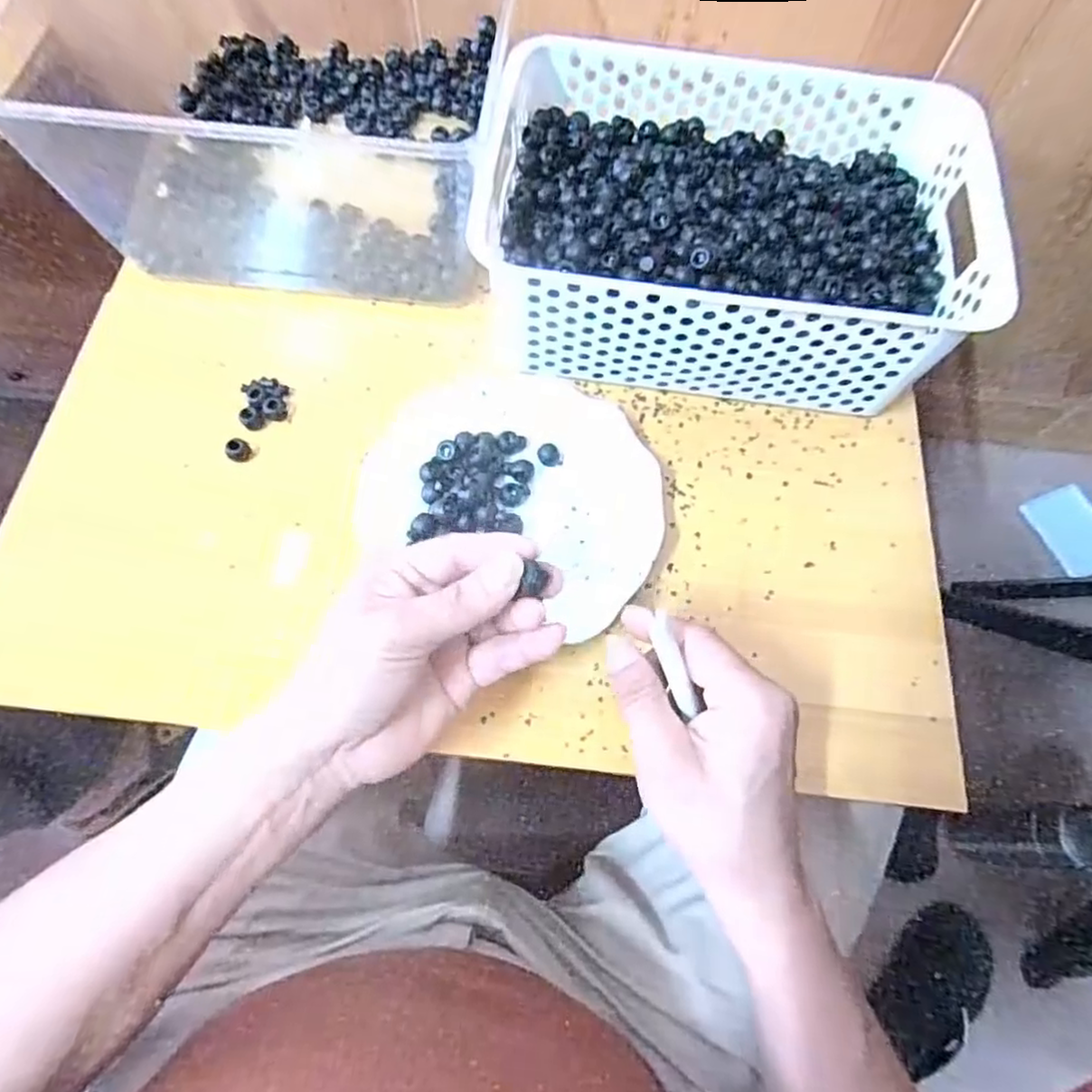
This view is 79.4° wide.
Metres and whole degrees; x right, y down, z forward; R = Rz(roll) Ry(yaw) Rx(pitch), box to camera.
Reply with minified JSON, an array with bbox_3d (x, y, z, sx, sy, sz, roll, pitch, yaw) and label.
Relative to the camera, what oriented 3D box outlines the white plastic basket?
[{"bbox_3d":[0.118,-0.209,0.446,0.297,0.111,0.200,8,70,2],"label":"white plastic basket"}]

